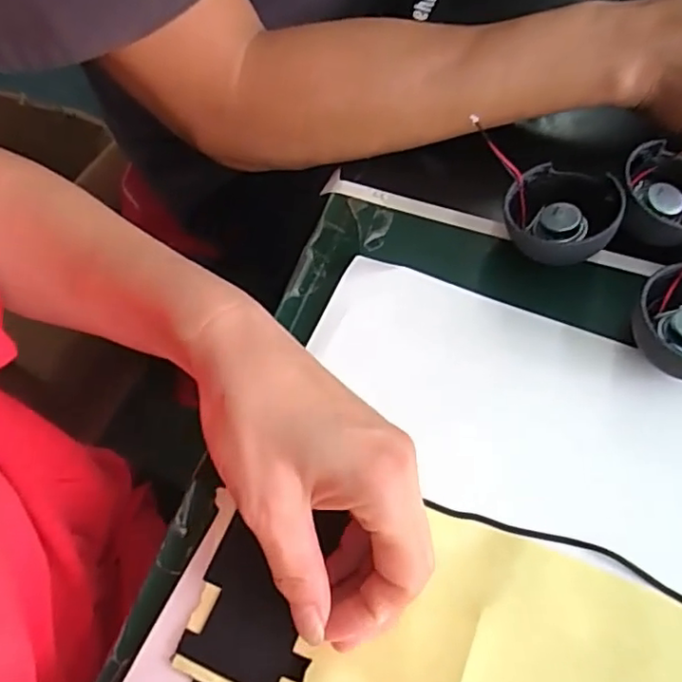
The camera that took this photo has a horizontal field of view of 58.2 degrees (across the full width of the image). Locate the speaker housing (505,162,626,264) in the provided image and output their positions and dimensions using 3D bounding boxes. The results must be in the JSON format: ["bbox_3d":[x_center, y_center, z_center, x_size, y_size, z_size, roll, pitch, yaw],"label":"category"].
[{"bbox_3d":[0.123,-0.070,0.349,0.059,0.039,0.059,-2,60,3],"label":"speaker housing"}]

